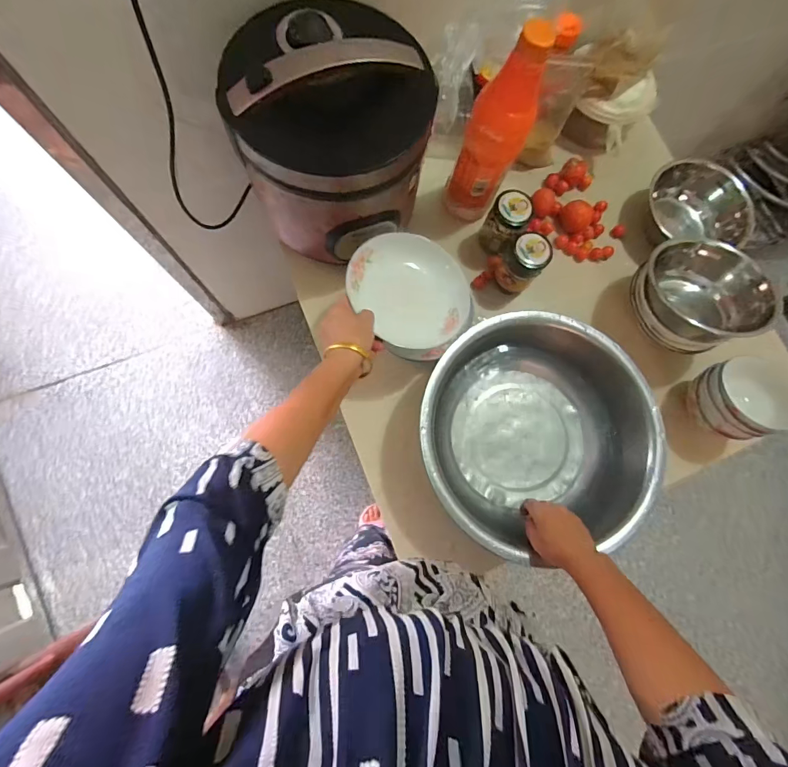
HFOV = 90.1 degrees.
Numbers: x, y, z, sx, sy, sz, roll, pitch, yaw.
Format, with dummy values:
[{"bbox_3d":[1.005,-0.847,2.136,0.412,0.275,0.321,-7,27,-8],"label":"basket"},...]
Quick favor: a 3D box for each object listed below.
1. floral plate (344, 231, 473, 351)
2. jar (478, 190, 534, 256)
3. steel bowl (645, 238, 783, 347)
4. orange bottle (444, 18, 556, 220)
[{"bbox_3d":[0.023,-0.127,0.545,0.168,0.038,0.139,23,80,-1],"label":"floral plate"},{"bbox_3d":[0.181,-0.259,0.649,0.060,0.093,0.067,26,78,2],"label":"jar"},{"bbox_3d":[0.480,-0.138,0.627,0.170,0.107,0.144,8,91,7],"label":"steel bowl"},{"bbox_3d":[0.142,-0.344,0.567,0.070,0.273,0.073,1,81,-4],"label":"orange bottle"}]

